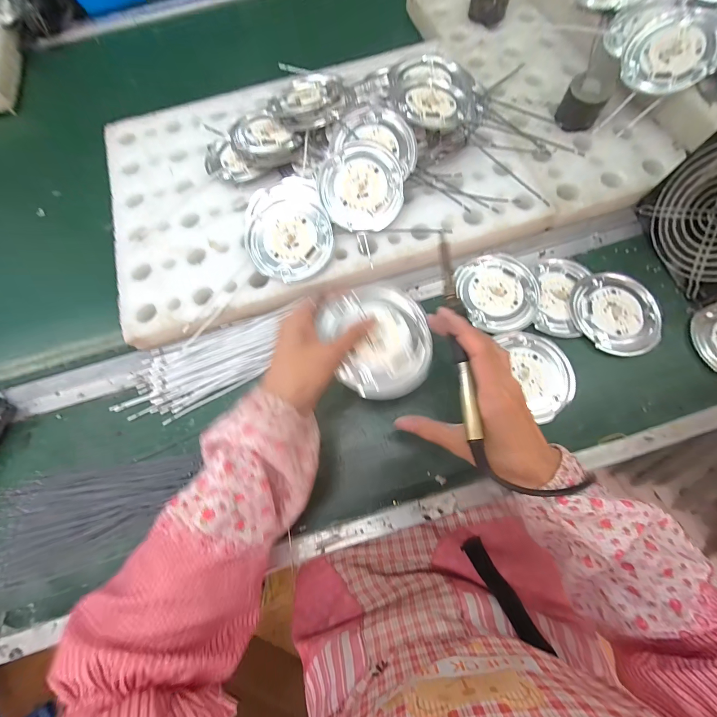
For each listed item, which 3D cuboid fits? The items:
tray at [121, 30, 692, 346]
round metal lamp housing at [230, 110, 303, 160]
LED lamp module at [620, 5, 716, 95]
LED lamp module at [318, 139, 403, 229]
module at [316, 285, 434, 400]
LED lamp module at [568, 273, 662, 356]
[{"bbox_3d":[0.025,-0.282,0.429,0.727,0.050,0.403,-18,73,-3],"label":"tray"},{"bbox_3d":[-0.122,-0.287,0.413,0.071,0.030,0.074,-1,73,2],"label":"round metal lamp housing"},{"bbox_3d":[0.398,-0.390,0.395,0.102,0.015,0.100,13,95,19],"label":"LED lamp module"},{"bbox_3d":[0.003,-0.209,0.386,0.099,0.019,0.100,-9,95,1],"label":"LED lamp module"},{"bbox_3d":[0.020,-0.018,0.287,0.093,0.013,0.106,-21,73,-4],"label":"module"},{"bbox_3d":[0.305,-0.055,0.368,0.095,0.008,0.103,-33,74,-7],"label":"LED lamp module"}]

